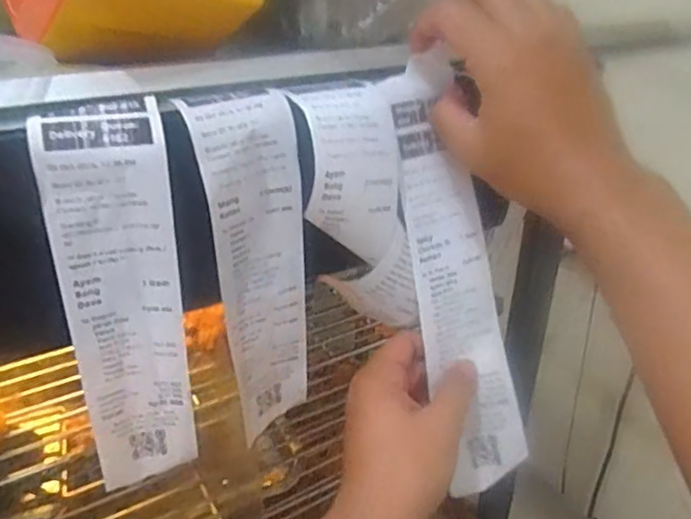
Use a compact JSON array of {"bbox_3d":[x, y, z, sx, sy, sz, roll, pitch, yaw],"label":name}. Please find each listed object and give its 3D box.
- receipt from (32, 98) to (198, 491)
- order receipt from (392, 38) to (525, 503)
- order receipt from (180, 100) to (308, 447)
[{"bbox_3d":[-0.116,0.030,0.315,0.051,0.220,0.024,-8,30,-19],"label":"receipt"},{"bbox_3d":[0.067,0.015,0.360,0.048,0.264,0.030,-20,12,-32],"label":"order receipt"},{"bbox_3d":[-0.050,0.016,0.345,0.054,0.218,0.020,-22,35,-34],"label":"order receipt"}]

